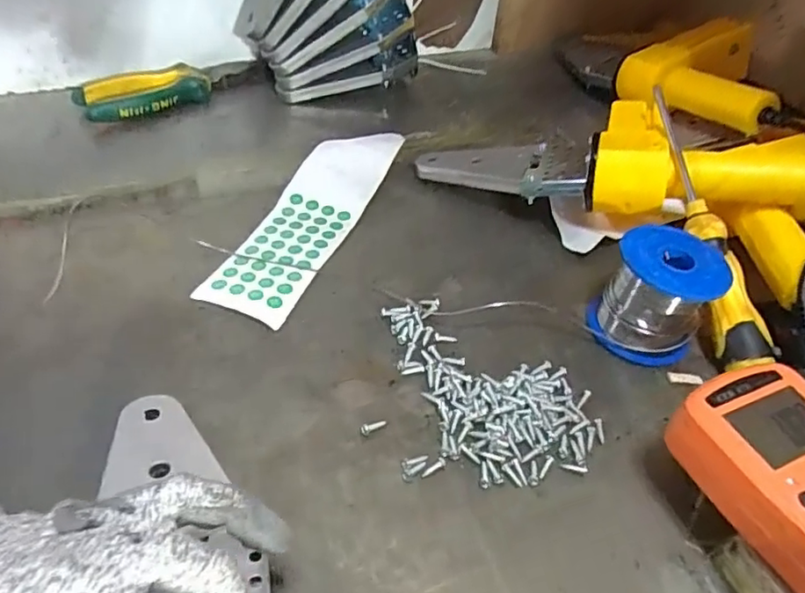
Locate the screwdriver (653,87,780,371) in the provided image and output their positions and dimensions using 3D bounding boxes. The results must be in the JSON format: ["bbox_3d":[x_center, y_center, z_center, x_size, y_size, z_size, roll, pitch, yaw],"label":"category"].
[{"bbox_3d":[0.194,-0.050,0.389,0.032,0.024,0.203,-3,64,-9],"label":"screwdriver"}]

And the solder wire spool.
[{"bbox_3d":[0.154,-0.001,0.357,0.060,0.057,0.061,3,46,-3],"label":"solder wire spool"}]

